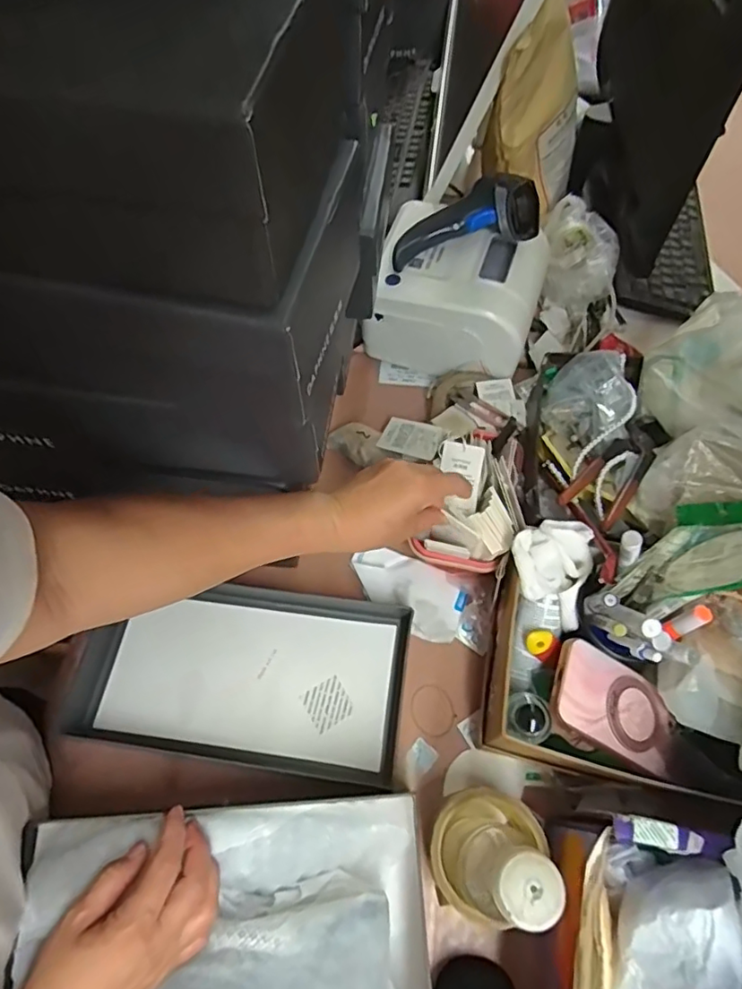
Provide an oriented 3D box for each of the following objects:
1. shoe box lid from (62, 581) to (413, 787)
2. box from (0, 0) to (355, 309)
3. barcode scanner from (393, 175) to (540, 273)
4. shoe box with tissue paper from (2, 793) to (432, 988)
[{"bbox_3d":[-0.120,0.170,0.550,0.300,0.026,0.166,7,63,4],"label":"shoe box lid"},{"bbox_3d":[-0.165,-0.191,0.284,0.282,0.102,0.165,6,63,4],"label":"box"},{"bbox_3d":[0.101,-0.300,0.632,0.162,0.067,0.073,-14,62,14],"label":"barcode scanner"},{"bbox_3d":[-0.104,0.316,0.417,0.288,0.119,0.149,-4,62,-1],"label":"shoe box with tissue paper"}]

